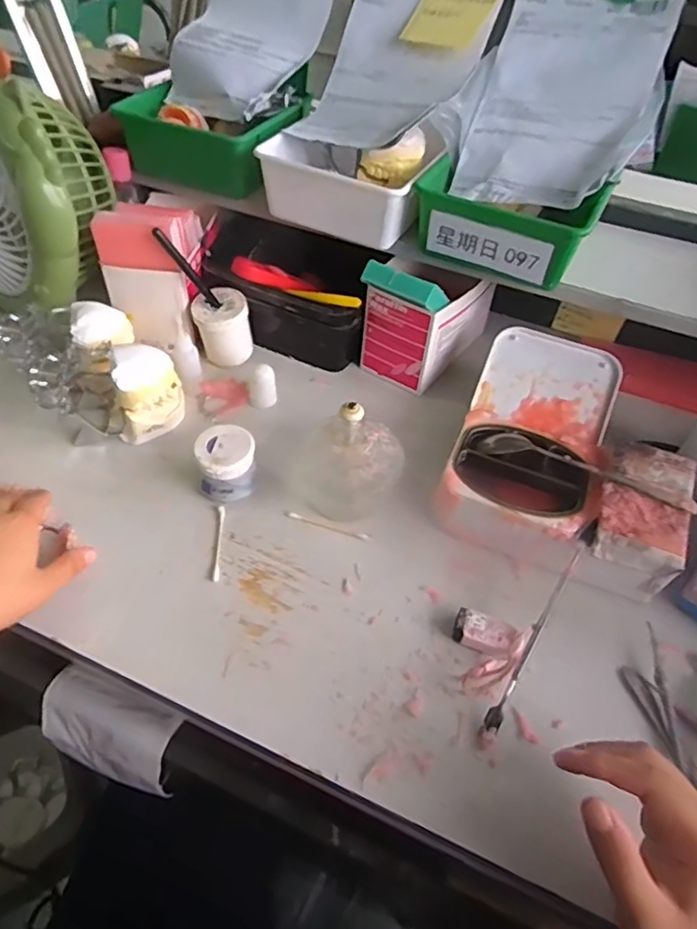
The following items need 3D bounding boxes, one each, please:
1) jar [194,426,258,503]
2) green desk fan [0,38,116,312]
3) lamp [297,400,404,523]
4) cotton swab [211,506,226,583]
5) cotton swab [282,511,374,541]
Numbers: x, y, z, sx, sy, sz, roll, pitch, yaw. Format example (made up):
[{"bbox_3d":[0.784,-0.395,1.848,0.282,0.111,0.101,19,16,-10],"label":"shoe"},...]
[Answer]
[{"bbox_3d":[-0.108,0.001,0.521,0.053,0.047,0.056,2,48,-3],"label":"jar"},{"bbox_3d":[-0.344,-0.294,0.607,0.236,0.235,0.131,29,52,19],"label":"green desk fan"},{"bbox_3d":[0.002,-0.005,0.498,0.085,0.099,0.082,2,48,-3],"label":"lamp"},{"bbox_3d":[-0.108,0.065,0.493,0.006,0.004,0.073,0,49,-5],"label":"cotton swab"},{"bbox_3d":[-0.018,0.053,0.518,0.078,0.004,0.006,15,49,8],"label":"cotton swab"}]

